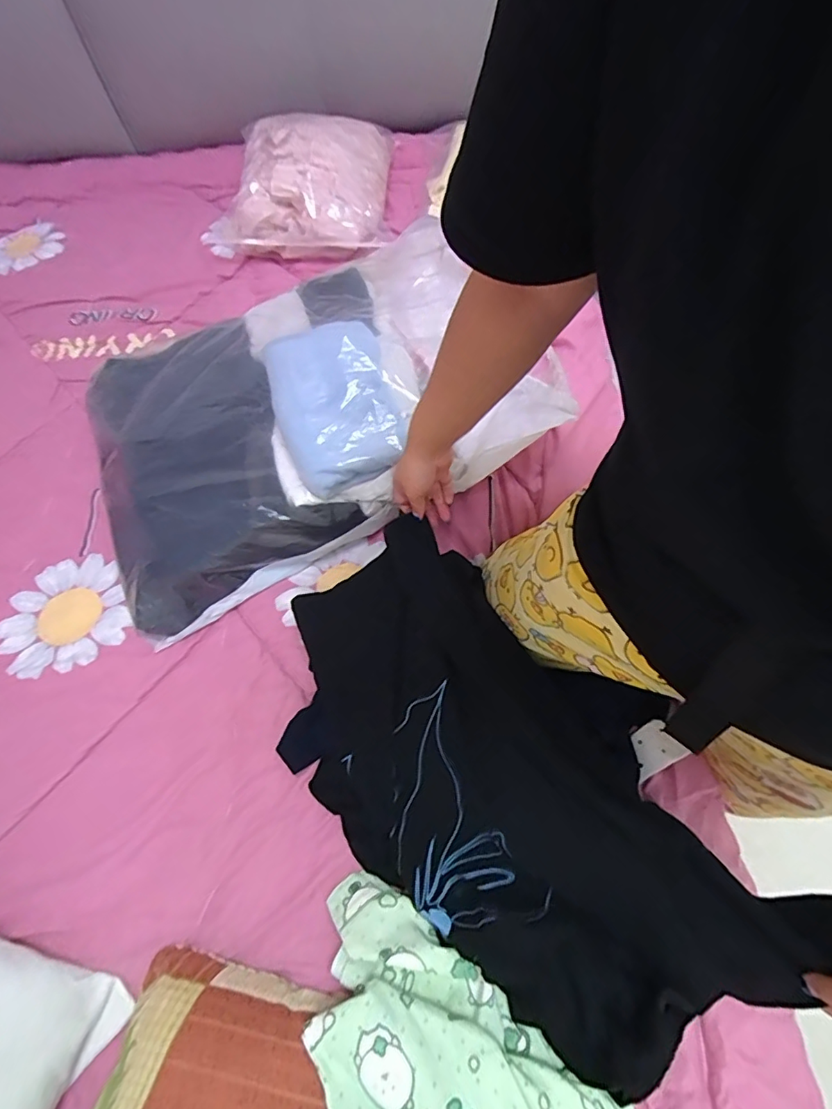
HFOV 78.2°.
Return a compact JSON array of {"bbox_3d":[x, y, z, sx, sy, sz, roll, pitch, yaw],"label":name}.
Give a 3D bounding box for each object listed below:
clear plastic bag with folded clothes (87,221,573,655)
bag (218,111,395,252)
[{"bbox_3d":[-0.170,-0.225,0.729,0.616,0.149,0.437,-25,67,-8],"label":"clear plastic bag with folded clothes"},{"bbox_3d":[-0.220,-0.709,0.966,0.338,0.131,0.283,-3,66,2],"label":"bag"}]

